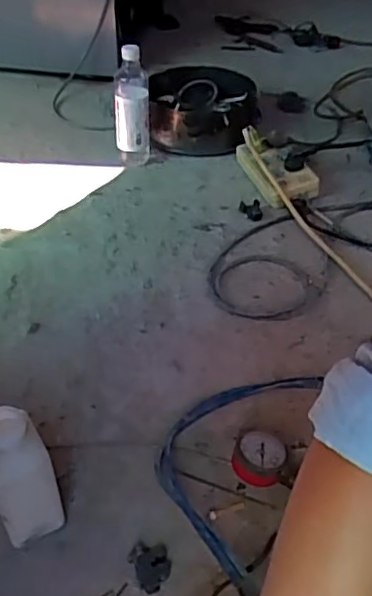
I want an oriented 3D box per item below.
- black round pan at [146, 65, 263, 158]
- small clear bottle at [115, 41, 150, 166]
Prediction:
[{"bbox_3d":[0.034,-0.388,1.300,0.224,0.110,0.234,1,42,-1],"label":"black round pan"},{"bbox_3d":[-0.102,-0.364,1.176,0.068,0.228,0.064,-4,42,-7],"label":"small clear bottle"}]

